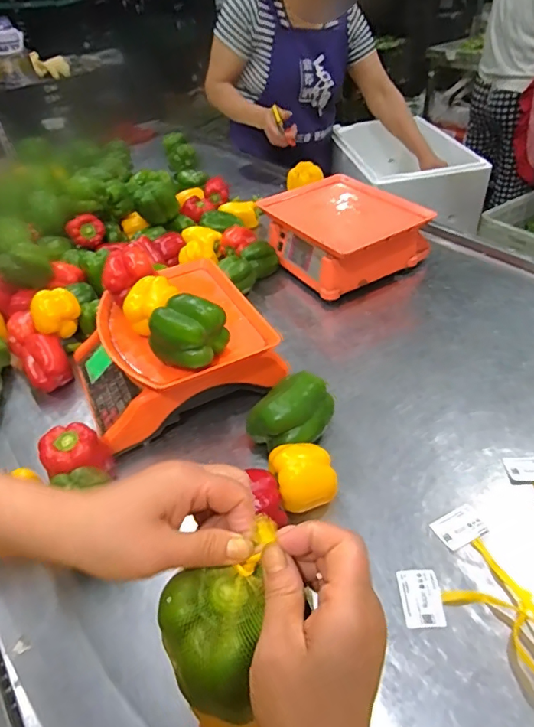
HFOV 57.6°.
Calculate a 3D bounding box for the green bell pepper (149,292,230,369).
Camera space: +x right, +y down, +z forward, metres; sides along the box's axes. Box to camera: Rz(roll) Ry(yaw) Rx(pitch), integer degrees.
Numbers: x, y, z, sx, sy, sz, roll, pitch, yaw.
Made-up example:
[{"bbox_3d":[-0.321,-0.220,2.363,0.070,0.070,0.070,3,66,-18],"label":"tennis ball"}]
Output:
[{"bbox_3d":[-0.104,-0.033,0.646,0.088,0.090,0.075,19,47,26],"label":"green bell pepper"}]

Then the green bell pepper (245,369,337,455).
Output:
[{"bbox_3d":[0.033,0.074,0.678,0.092,0.090,0.109,26,50,31],"label":"green bell pepper"}]

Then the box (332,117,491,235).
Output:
[{"bbox_3d":[0.427,-0.662,1.673,0.353,0.219,0.635,-11,42,-6],"label":"box"}]

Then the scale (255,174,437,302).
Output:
[{"bbox_3d":[0.157,-0.277,1.035,0.253,0.133,0.308,-24,45,-21],"label":"scale"}]

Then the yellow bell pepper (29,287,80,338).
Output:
[{"bbox_3d":[-0.378,-0.091,0.870,0.081,0.066,0.069,-23,44,-18],"label":"yellow bell pepper"}]

